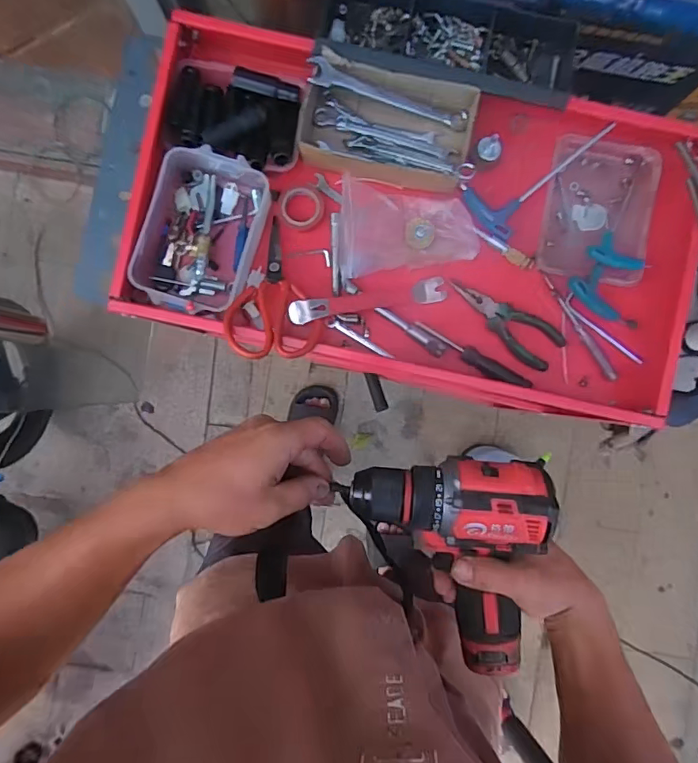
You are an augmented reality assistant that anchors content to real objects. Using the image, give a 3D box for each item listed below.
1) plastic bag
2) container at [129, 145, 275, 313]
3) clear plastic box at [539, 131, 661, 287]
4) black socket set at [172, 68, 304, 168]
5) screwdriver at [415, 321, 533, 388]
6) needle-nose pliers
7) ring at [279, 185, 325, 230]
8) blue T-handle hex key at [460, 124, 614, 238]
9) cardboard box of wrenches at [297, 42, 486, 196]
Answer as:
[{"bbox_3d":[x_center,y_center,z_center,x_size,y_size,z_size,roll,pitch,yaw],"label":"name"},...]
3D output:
[{"bbox_3d":[0.074,-0.185,0.615,0.165,0.034,0.113,2,88,-2],"label":"plastic bag"},{"bbox_3d":[-0.179,-0.179,0.617,0.134,0.054,0.190,17,87,-1],"label":"container"},{"bbox_3d":[0.311,-0.222,0.629,0.130,0.027,0.183,7,88,-1],"label":"clear plastic box"},{"bbox_3d":[-0.136,-0.315,0.613,0.144,0.039,0.110,9,88,-1],"label":"black socket set"},{"bbox_3d":[0.154,-0.032,0.630,0.156,0.019,0.021,32,87,0],"label":"screwdriver"},{"bbox_3d":[0.197,-0.079,0.628,0.149,0.011,0.055,44,87,0],"label":"needle-nose pliers"},{"bbox_3d":[-0.058,-0.216,0.633,0.055,0.008,0.053,0,88,-2],"label":"ring"},{"bbox_3d":[0.223,-0.265,0.619,0.183,0.036,0.087,-45,90,-3],"label":"blue T-handle hex key"},{"bbox_3d":[0.050,-0.305,0.608,0.214,0.052,0.125,8,88,-1],"label":"cardboard box of wrenches"}]

